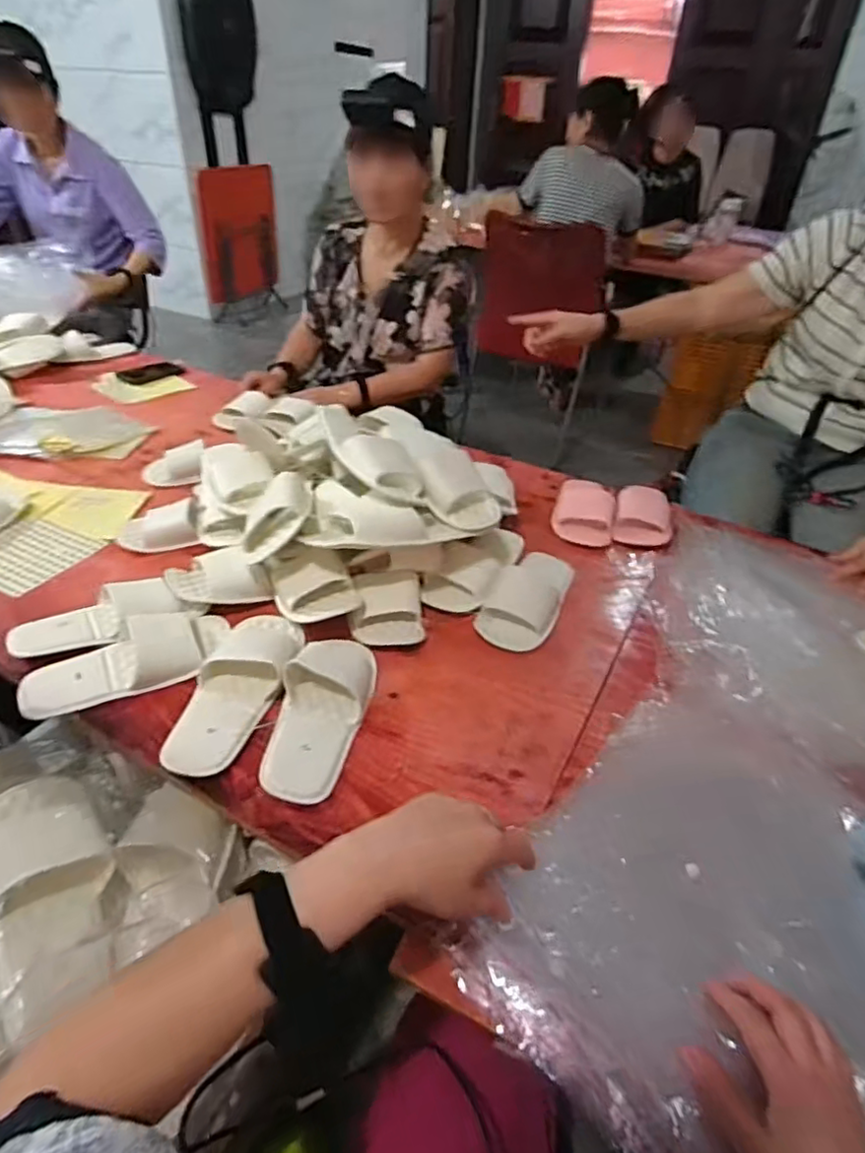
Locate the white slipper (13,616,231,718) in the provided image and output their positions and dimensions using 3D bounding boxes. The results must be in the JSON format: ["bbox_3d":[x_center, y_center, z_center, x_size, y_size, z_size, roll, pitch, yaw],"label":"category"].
[{"bbox_3d":[-0.360,0.081,0.718,0.229,0.062,0.101,-13,38,-22],"label":"white slipper"}]

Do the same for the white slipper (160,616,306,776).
[{"bbox_3d":[-0.224,0.126,0.709,0.103,0.048,0.236,7,35,4],"label":"white slipper"}]

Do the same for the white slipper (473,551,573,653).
[{"bbox_3d":[0.138,0.025,0.880,0.098,0.039,0.210,18,39,18],"label":"white slipper"}]

